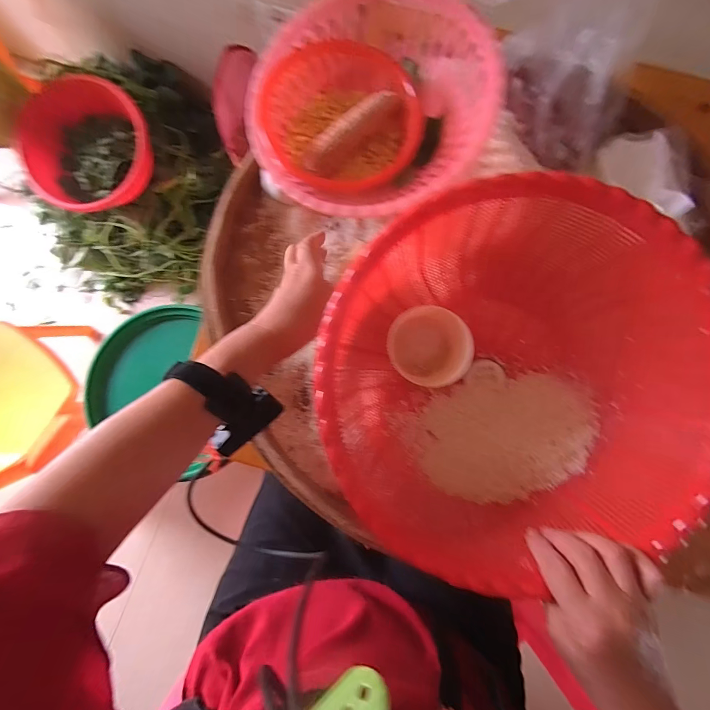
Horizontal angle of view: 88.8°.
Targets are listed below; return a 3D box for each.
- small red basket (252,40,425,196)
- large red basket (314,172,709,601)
[{"bbox_3d":[-0.014,-0.289,0.438,0.176,0.064,0.194,4,82,1],"label":"small red basket"},{"bbox_3d":[0.147,0.027,0.358,0.342,0.145,0.327,0,82,0],"label":"large red basket"}]

